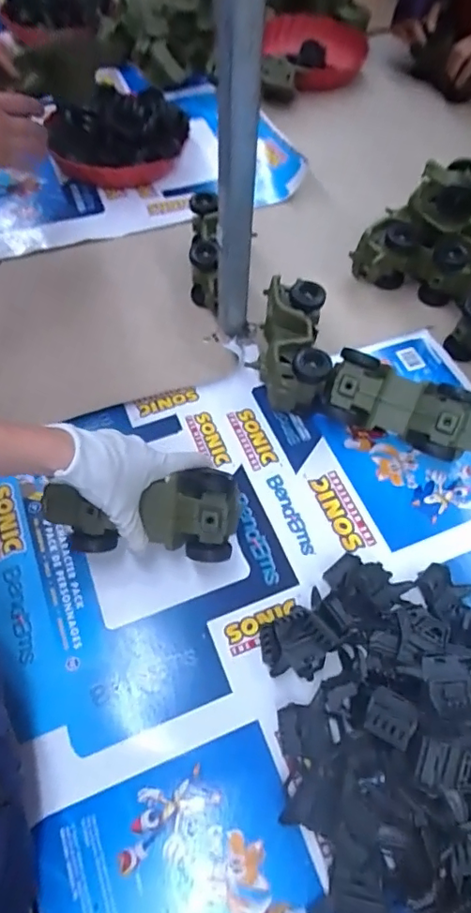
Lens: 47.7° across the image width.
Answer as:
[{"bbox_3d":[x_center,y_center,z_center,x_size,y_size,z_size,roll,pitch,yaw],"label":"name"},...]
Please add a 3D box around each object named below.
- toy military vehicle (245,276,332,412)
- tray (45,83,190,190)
[{"bbox_3d":[0.065,-0.137,0.662,0.085,0.084,0.166,1,58,-1],"label":"toy military vehicle"},{"bbox_3d":[-0.195,-0.527,0.885,0.234,0.066,0.160,-11,74,-2],"label":"tray"}]

